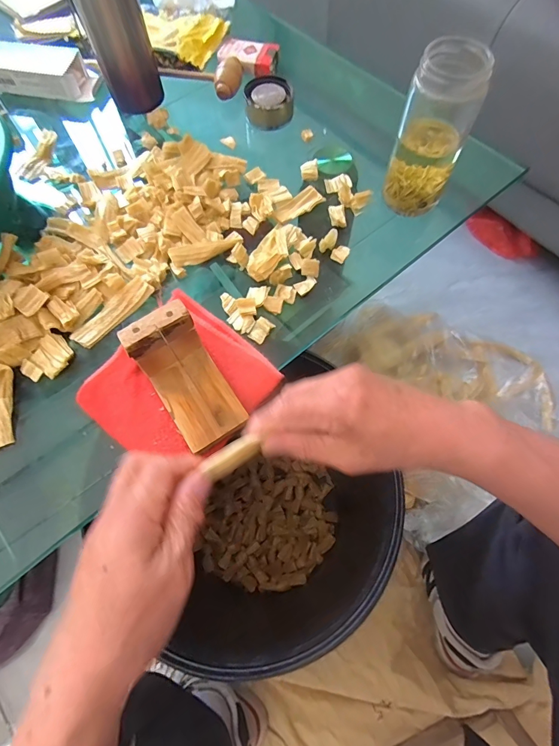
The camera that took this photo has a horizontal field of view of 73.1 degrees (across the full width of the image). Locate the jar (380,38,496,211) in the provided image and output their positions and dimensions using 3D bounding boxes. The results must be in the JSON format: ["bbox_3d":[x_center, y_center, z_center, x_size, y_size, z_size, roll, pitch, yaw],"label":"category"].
[{"bbox_3d":[0.162,-0.250,0.403,0.069,0.150,0.065,0,68,0],"label":"jar"}]

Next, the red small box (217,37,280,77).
[{"bbox_3d":[-0.047,-0.480,0.571,0.091,0.020,0.046,18,69,8],"label":"red small box"}]

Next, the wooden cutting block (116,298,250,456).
[{"bbox_3d":[-0.080,0.007,0.333,0.060,0.076,0.105,-30,71,-11],"label":"wooden cutting block"}]

